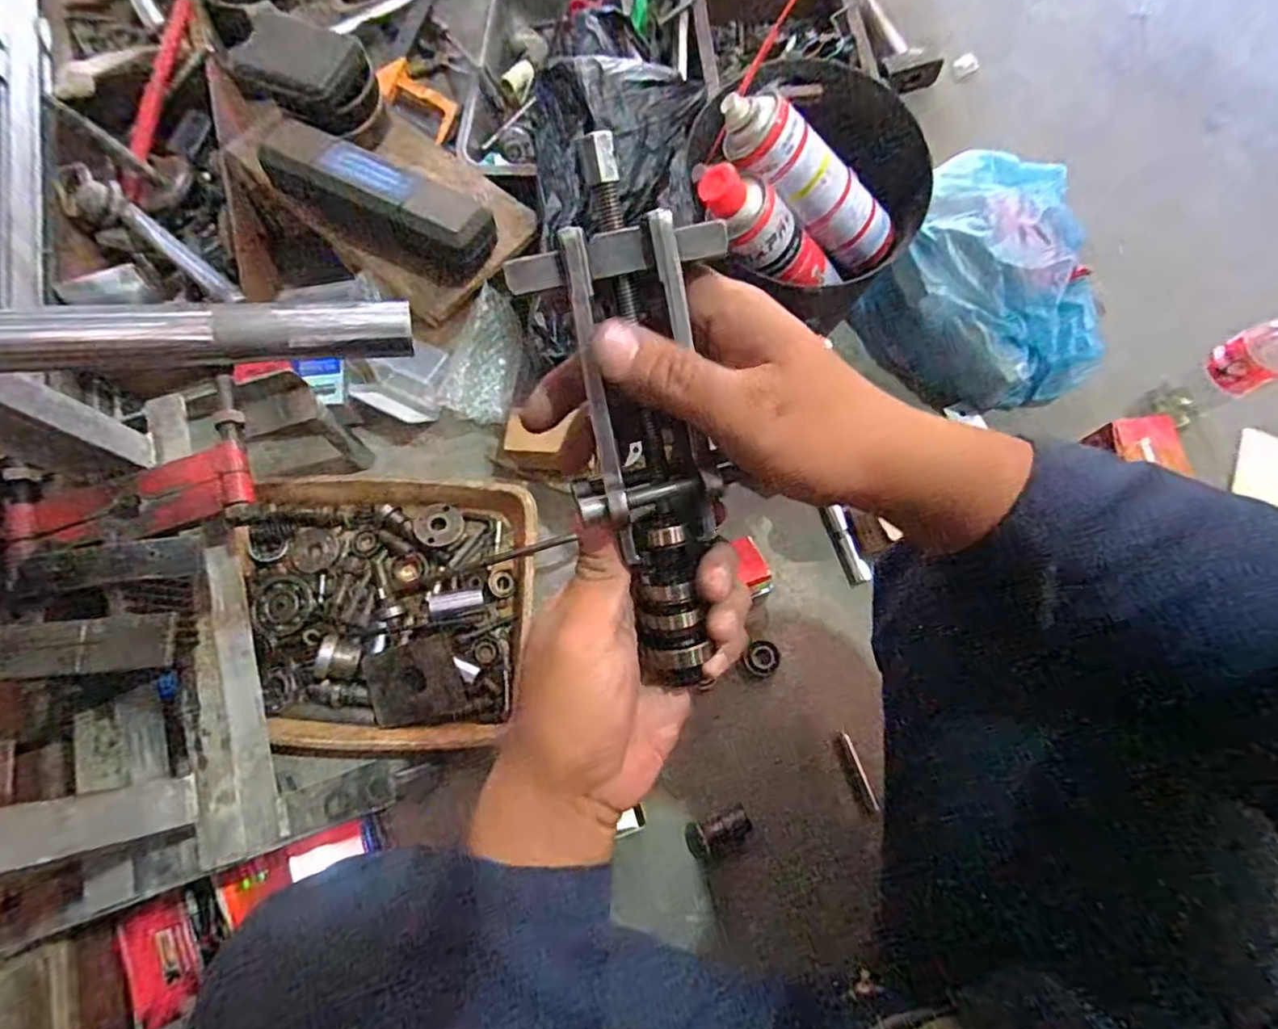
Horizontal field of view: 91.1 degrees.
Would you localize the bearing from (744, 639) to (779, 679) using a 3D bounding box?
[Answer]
[{"bbox_3d":[0.135,0.157,0.682,0.034,0.006,0.040,32,76,10],"label":"bearing"}]

